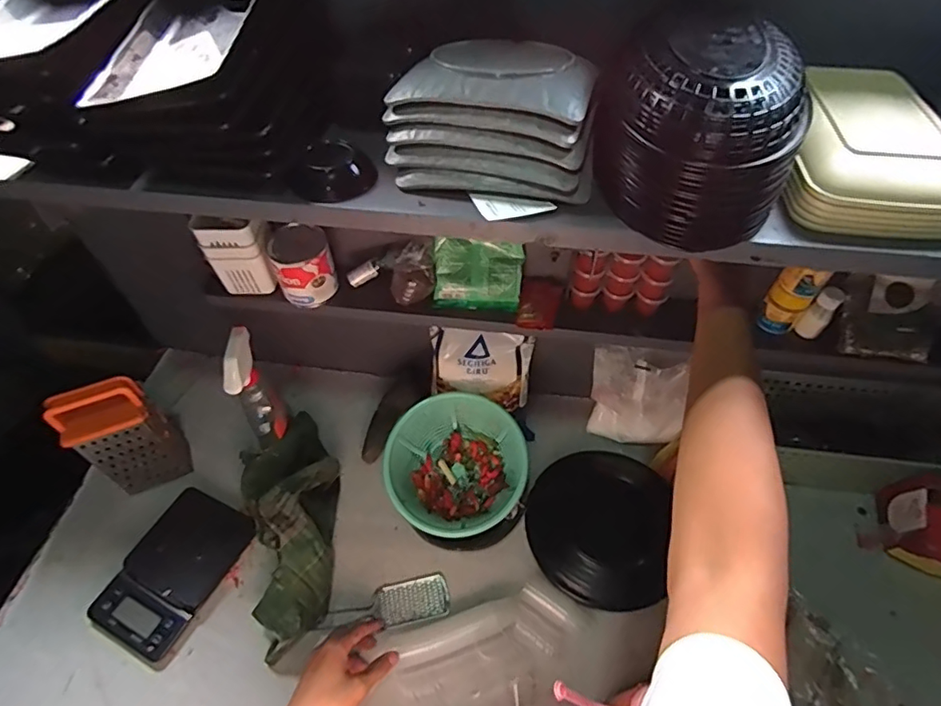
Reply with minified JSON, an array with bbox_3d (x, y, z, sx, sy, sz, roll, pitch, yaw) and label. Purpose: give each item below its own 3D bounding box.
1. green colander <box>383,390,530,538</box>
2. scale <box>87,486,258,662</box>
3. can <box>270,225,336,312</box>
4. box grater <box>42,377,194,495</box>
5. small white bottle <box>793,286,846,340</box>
[{"bbox_3d":[-0.018,0.169,0.769,0.188,0.111,0.190,0,52,0],"label":"green colander"},{"bbox_3d":[-0.403,0.294,0.731,0.124,0.038,0.194,23,55,18],"label":"scale"},{"bbox_3d":[-0.212,-0.111,0.684,0.067,0.084,0.065,0,52,0],"label":"can"},{"bbox_3d":[-0.482,0.118,0.752,0.098,0.205,0.058,-19,54,-14],"label":"box grater"},{"bbox_3d":[0.415,-0.047,0.634,0.030,0.064,0.026,-36,59,-24],"label":"small white bottle"}]

